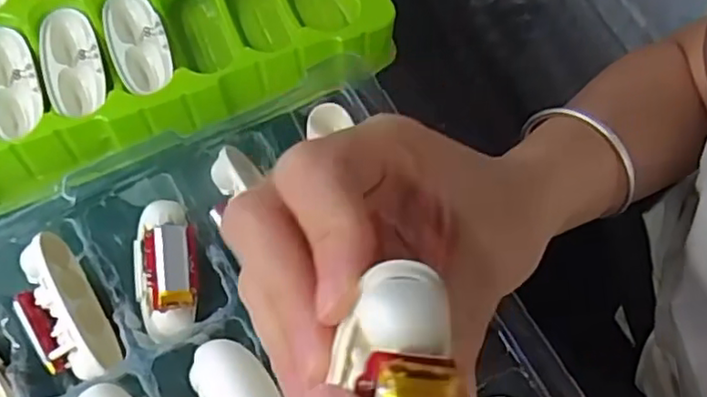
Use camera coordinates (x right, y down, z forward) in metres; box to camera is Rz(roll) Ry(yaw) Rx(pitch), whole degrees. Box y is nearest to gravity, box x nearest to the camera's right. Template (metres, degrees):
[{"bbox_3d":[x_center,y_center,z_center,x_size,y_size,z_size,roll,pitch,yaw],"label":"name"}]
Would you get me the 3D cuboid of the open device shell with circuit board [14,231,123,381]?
[{"bbox_3d":[-0.120,0.046,0.260,0.027,0.018,0.060,-29,72,-13],"label":"open device shell with circuit board"}]

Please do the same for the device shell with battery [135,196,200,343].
[{"bbox_3d":[-0.080,0.027,0.269,0.026,0.015,0.060,-8,68,-5],"label":"device shell with battery"}]

